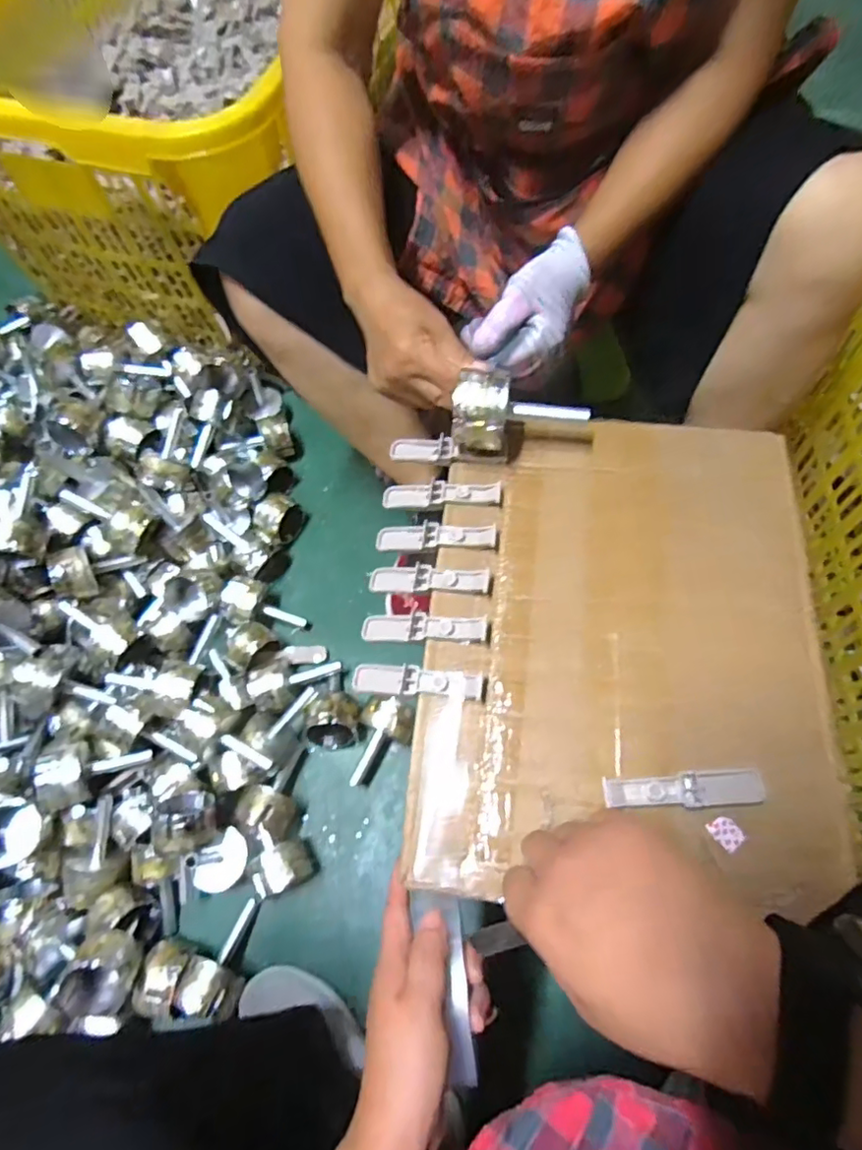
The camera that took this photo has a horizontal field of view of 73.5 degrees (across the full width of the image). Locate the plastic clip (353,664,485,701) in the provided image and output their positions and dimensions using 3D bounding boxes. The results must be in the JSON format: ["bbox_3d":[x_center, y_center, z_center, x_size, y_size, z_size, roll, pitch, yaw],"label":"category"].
[{"bbox_3d":[-0.010,0.077,0.416,0.098,0.008,0.020,2,65,18],"label":"plastic clip"}]

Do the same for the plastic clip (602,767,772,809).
[{"bbox_3d":[0.161,0.136,0.366,0.101,0.012,0.021,-5,66,1],"label":"plastic clip"}]

